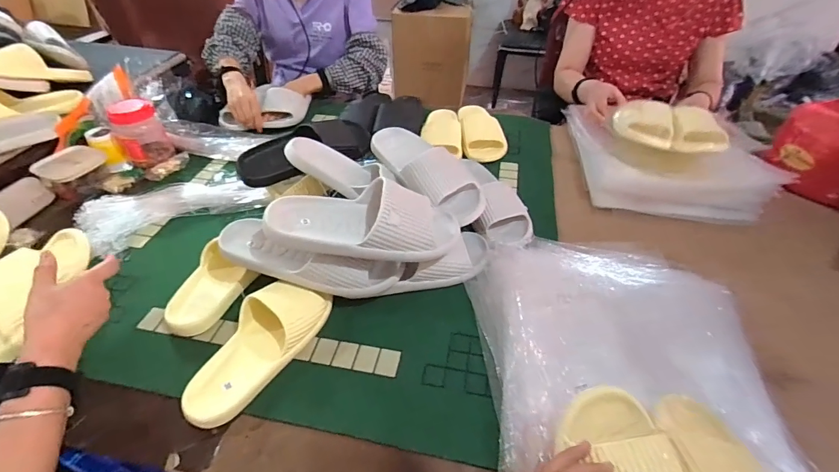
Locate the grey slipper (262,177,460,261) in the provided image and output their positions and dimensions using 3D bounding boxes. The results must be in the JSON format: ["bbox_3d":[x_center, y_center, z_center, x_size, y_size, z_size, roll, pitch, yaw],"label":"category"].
[{"bbox_3d":[-0.074,-0.022,0.582,0.272,0.078,0.104,-5,44,-7],"label":"grey slipper"}]

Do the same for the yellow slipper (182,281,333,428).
[{"bbox_3d":[-0.219,0.138,0.541,0.096,0.064,0.215,28,49,25],"label":"yellow slipper"}]

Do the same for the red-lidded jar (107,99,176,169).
[{"bbox_3d":[-0.610,-0.223,0.882,0.094,0.119,0.111,-28,51,-28],"label":"red-lidded jar"}]

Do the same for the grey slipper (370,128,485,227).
[{"bbox_3d":[0.015,-0.130,0.731,0.111,0.069,0.267,-25,49,-26],"label":"grey slipper"}]

